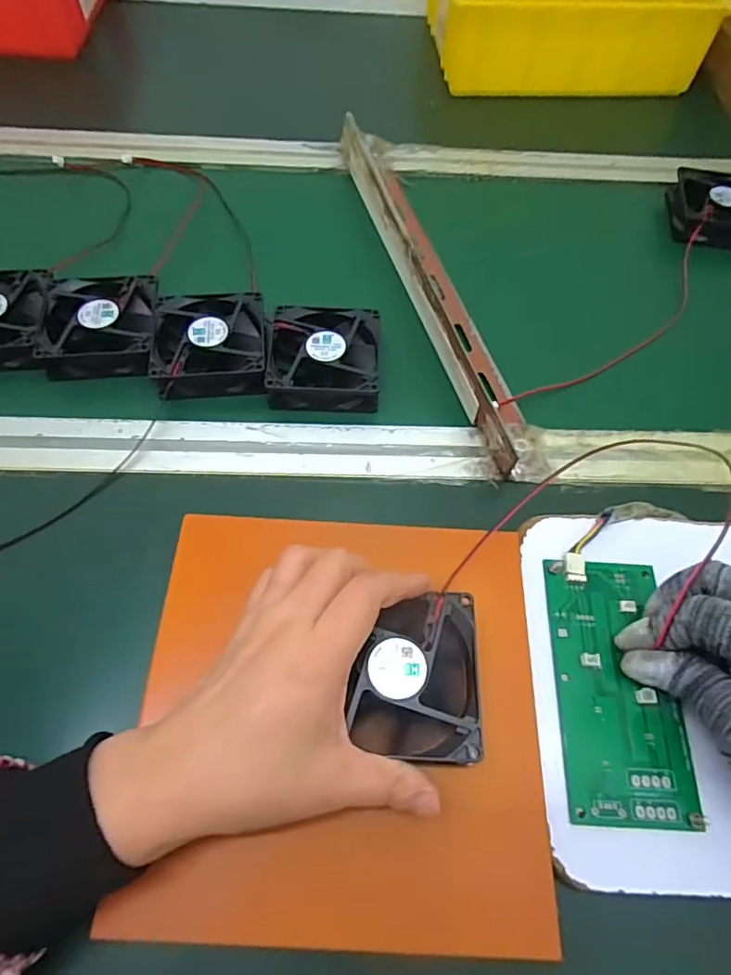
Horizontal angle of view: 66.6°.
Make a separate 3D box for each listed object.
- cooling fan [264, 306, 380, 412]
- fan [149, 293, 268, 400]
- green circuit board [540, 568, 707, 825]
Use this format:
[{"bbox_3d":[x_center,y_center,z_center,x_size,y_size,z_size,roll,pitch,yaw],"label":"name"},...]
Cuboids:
[{"bbox_3d":[-0.029,-0.096,0.410,0.078,0.024,0.079,1,60,-1],"label":"cooling fan"},{"bbox_3d":[-0.113,-0.106,0.412,0.078,0.024,0.085,-5,60,-4],"label":"fan"},{"bbox_3d":[0.134,0.104,0.297,0.064,0.007,0.132,0,62,-1],"label":"green circuit board"}]

